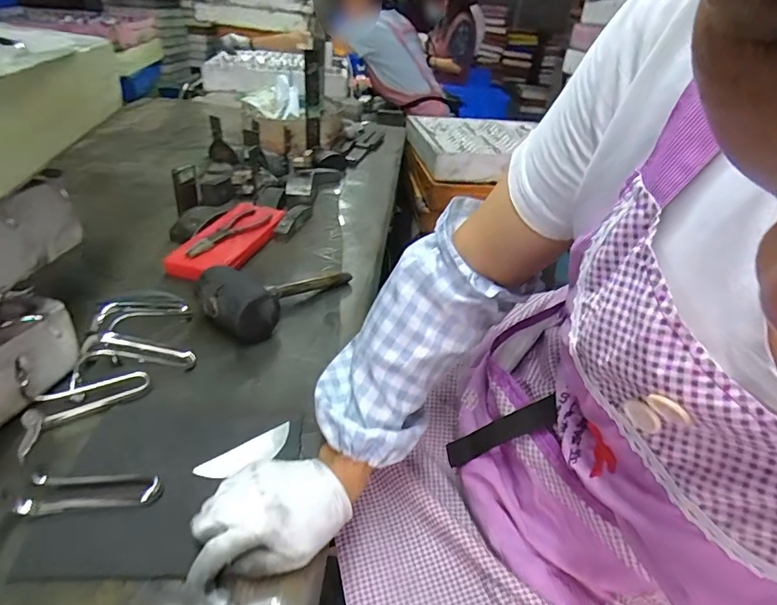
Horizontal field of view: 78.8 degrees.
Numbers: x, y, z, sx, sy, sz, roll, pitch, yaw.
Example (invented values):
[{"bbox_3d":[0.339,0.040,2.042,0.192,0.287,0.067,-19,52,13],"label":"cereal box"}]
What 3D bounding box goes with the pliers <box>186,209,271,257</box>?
[{"bbox_3d":[-0.269,-0.127,0.826,0.054,0.012,0.212,9,31,9],"label":"pliers"}]

